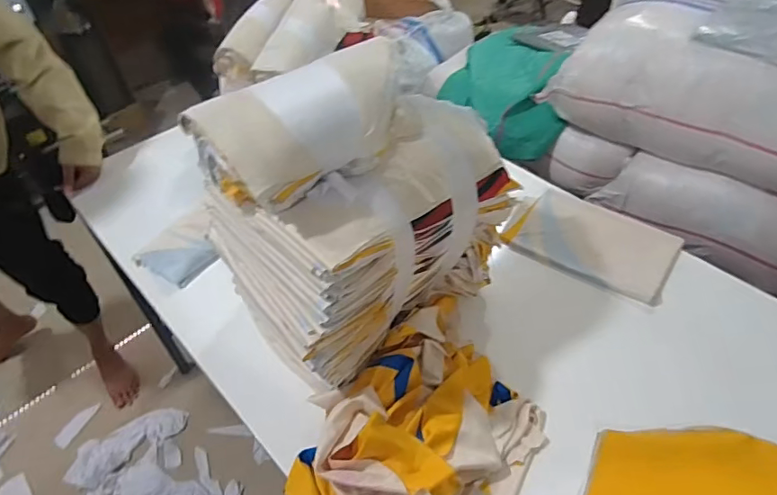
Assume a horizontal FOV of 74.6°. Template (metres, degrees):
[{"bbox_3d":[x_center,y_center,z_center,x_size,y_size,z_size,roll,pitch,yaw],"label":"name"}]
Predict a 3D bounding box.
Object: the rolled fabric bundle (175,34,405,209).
[{"bbox_3d":[-0.093,-0.165,0.637,0.279,0.118,0.140,-31,52,-24],"label":"rolled fabric bundle"}]

